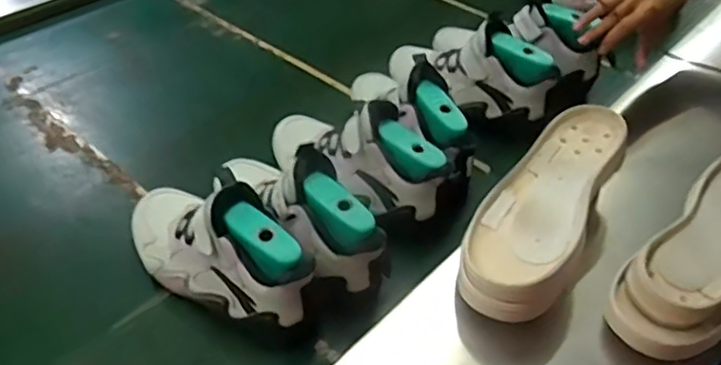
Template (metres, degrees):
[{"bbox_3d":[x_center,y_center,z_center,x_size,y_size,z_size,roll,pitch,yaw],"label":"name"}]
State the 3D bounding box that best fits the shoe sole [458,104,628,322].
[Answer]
[{"bbox_3d":[0.177,0.025,0.599,0.103,0.069,0.262,22,49,23],"label":"shoe sole"}]

